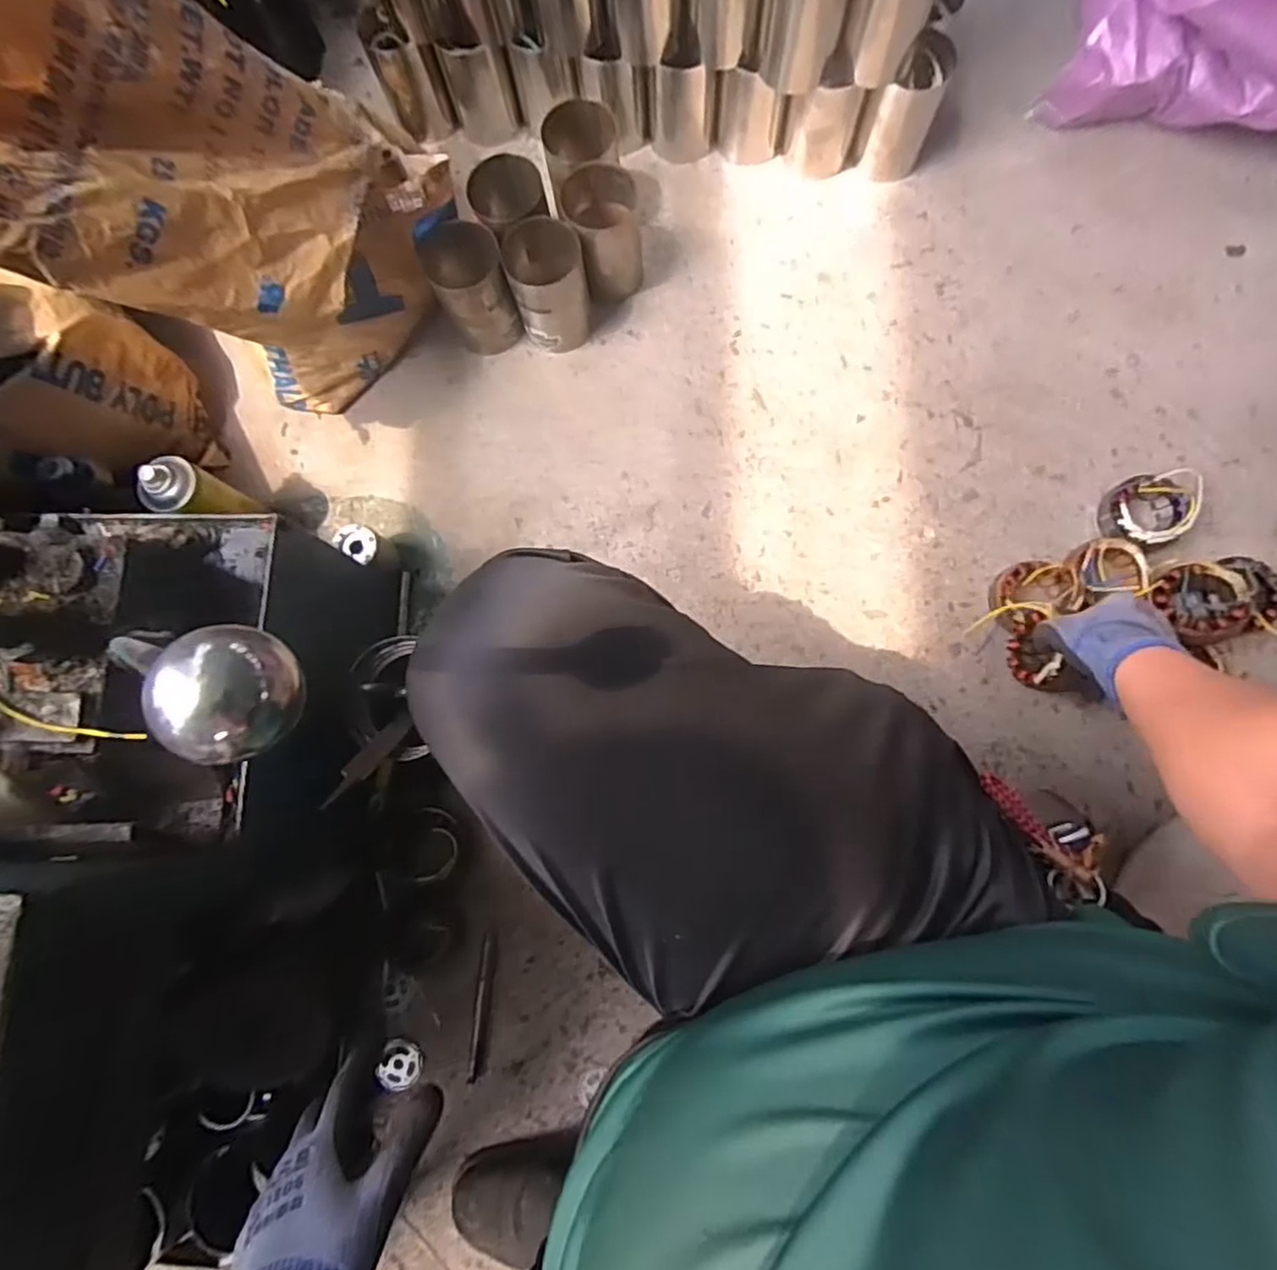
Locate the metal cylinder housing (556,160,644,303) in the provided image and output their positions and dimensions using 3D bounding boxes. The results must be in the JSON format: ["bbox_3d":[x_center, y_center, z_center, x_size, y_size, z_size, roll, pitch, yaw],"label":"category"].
[{"bbox_3d":[-0.041,-0.493,0.841,0.090,0.125,0.110,-10,81,2],"label":"metal cylinder housing"}]

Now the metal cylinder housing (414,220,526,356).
[{"bbox_3d":[-0.203,-0.431,0.839,0.091,0.126,0.111,-30,81,-2],"label":"metal cylinder housing"}]

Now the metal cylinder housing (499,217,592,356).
[{"bbox_3d":[-0.108,-0.429,0.837,0.092,0.118,0.103,-12,81,1],"label":"metal cylinder housing"}]

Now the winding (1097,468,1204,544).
[{"bbox_3d":[0.599,-0.148,0.789,0.097,0.050,0.088,-3,81,3],"label":"winding"}]

